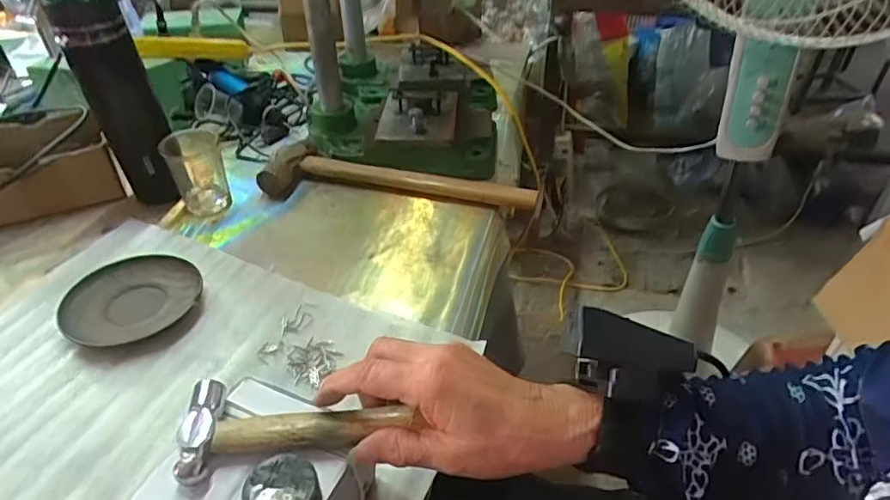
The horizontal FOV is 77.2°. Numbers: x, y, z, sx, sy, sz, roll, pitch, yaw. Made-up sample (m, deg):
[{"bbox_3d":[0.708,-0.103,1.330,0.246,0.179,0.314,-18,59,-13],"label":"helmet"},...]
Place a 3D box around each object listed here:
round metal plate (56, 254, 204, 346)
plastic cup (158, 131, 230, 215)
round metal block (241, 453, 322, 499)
[{"bbox_3d":[-0.286,0.044,0.513,0.114,0.017,0.114,-1,38,1],"label":"round metal plate"},{"bbox_3d":[-0.284,-0.094,0.638,0.057,0.083,0.072,-21,42,-24],"label":"plastic cup"},{"bbox_3d":[-0.085,0.130,0.294,0.036,0.022,0.036,-1,38,1],"label":"round metal block"}]

